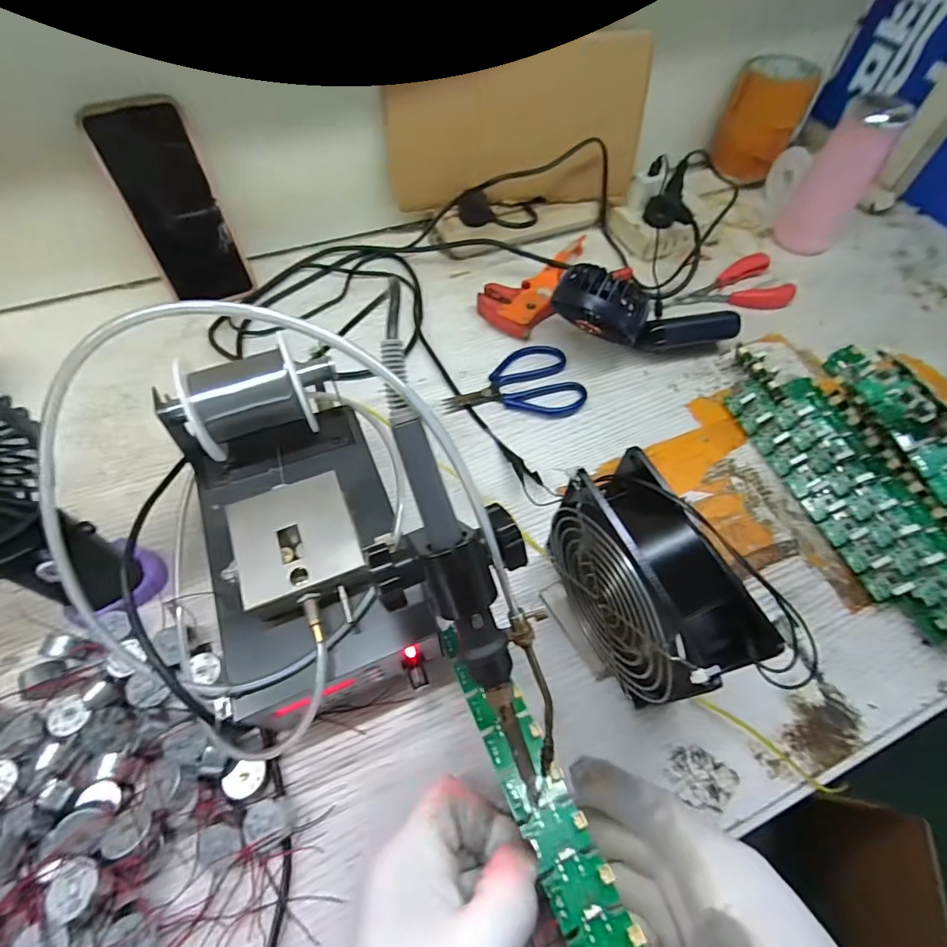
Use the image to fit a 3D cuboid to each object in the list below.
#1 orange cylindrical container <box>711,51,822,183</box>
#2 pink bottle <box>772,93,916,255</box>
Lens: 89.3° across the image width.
[{"bbox_3d":[0.362,-0.447,0.606,0.088,0.108,0.080,26,62,12],"label":"orange cylindrical container"},{"bbox_3d":[0.394,-0.317,0.518,0.058,0.136,0.053,26,62,12],"label":"pink bottle"}]

